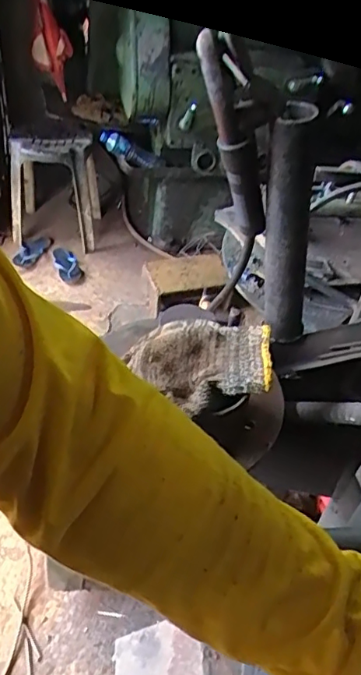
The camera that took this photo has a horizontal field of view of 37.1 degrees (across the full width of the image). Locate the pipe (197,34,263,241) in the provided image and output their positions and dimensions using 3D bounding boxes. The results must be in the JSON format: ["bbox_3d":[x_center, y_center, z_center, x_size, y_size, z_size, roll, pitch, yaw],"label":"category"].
[{"bbox_3d":[0.057,-0.191,0.555,0.033,0.264,0.035,38,80,30],"label":"pipe"}]

